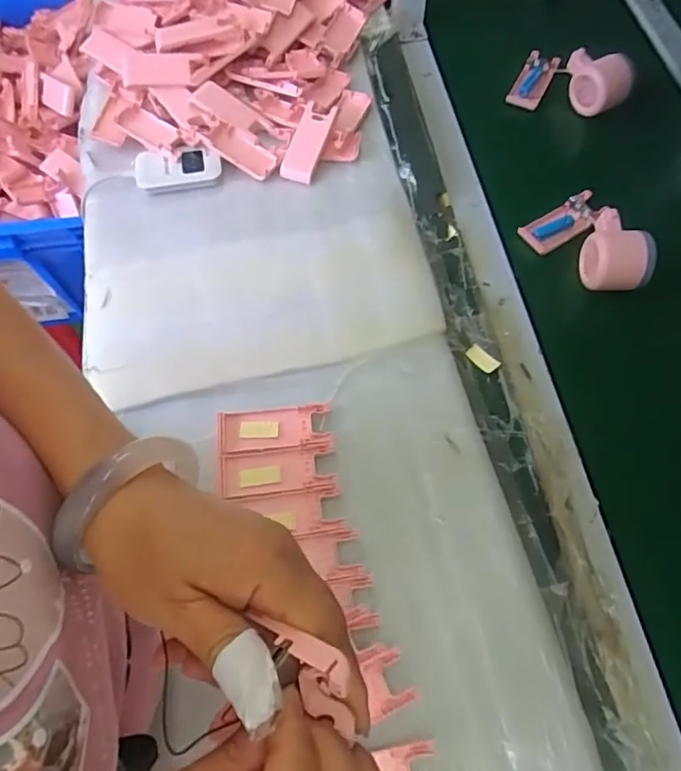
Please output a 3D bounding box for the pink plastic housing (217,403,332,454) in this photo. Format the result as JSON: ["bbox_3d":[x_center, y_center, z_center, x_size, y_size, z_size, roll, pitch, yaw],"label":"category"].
[{"bbox_3d":[-0.061,0.039,0.513,0.102,0.006,0.038,-4,64,-1],"label":"pink plastic housing"}]

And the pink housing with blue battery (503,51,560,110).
[{"bbox_3d":[0.246,-0.390,0.719,0.040,0.016,0.087,26,79,13],"label":"pink housing with blue battery"}]

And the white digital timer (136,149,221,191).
[{"bbox_3d":[-0.188,-0.250,0.647,0.099,0.014,0.047,-3,64,-1],"label":"white digital timer"}]

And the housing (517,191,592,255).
[{"bbox_3d":[0.242,-0.178,0.617,0.093,0.017,0.038,-31,68,-13],"label":"housing"}]

